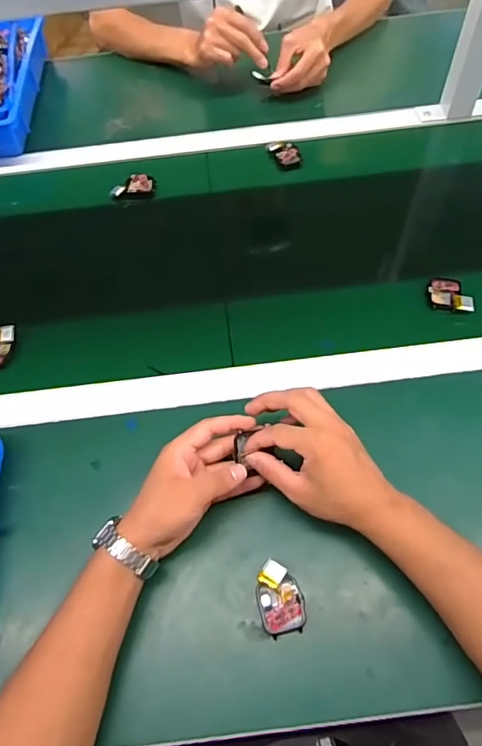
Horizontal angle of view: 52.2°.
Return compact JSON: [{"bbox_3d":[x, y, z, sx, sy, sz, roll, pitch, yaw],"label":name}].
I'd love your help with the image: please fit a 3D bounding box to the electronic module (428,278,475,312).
[{"bbox_3d":[0.254,-0.094,0.594,0.049,0.016,0.045,12,62,9],"label":"electronic module"}]

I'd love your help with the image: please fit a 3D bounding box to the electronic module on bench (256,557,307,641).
[{"bbox_3d":[0.035,0.199,0.437,0.039,0.014,0.059,-12,61,-4],"label":"electronic module on bench"}]

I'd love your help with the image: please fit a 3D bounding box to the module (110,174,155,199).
[{"bbox_3d":[-0.159,-0.276,0.729,0.063,0.016,0.036,-4,61,1],"label":"module"}]

